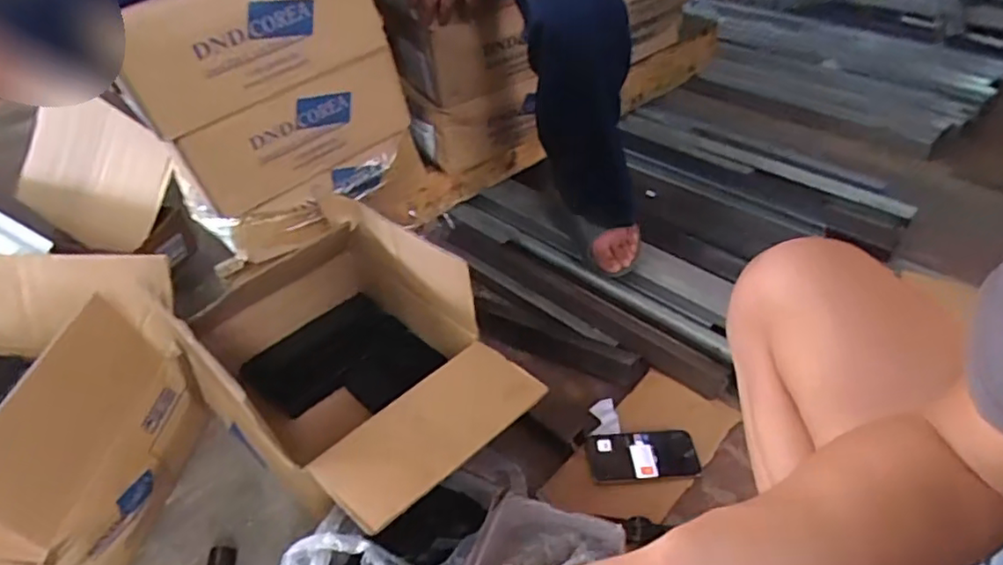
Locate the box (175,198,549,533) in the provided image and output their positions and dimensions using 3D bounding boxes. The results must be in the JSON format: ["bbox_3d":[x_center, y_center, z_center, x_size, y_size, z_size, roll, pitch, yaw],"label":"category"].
[{"bbox_3d":[-0.202,0.093,0.830,0.268,0.229,0.494,-34,49,-29],"label":"box"}]

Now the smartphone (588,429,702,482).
[{"bbox_3d":[0.187,0.229,0.820,0.141,0.011,0.070,-3,49,0],"label":"smartphone"}]

